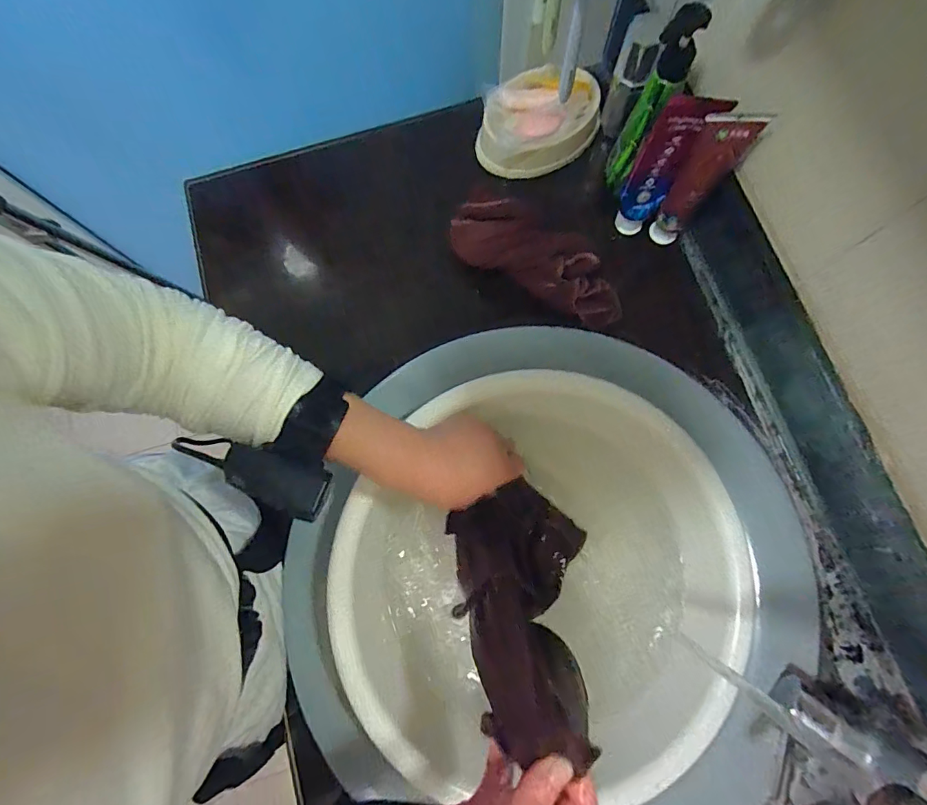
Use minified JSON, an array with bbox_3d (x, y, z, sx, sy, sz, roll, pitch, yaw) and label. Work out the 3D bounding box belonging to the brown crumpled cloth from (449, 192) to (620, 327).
[{"bbox_3d":[0.078,-0.147,0.463,0.191,0.052,0.070,26,79,7],"label":"brown crumpled cloth"}]

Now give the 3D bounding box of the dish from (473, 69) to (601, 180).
[{"bbox_3d":[0.081,-0.328,0.520,0.144,0.060,0.107,-27,78,-5],"label":"dish"}]

